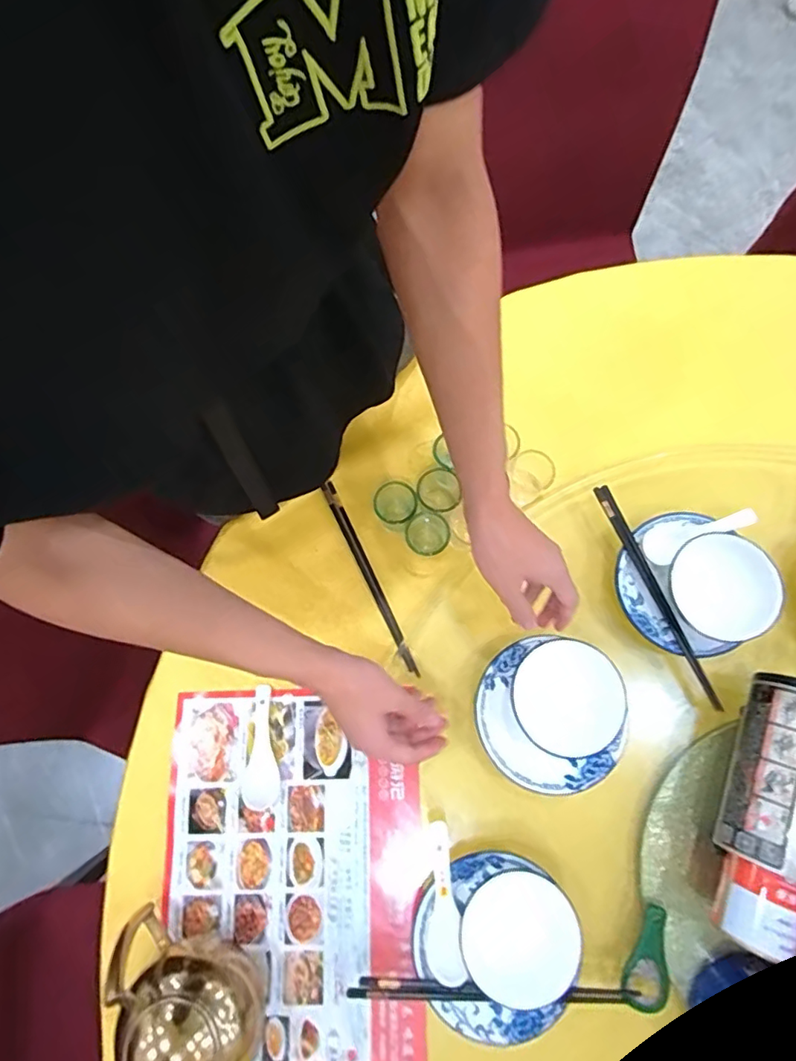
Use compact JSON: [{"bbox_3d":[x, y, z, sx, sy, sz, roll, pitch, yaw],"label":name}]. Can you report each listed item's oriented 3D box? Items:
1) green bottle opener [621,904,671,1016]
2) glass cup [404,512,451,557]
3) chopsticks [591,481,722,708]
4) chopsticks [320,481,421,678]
[{"bbox_3d":[0.255,0.431,0.555,0.043,0.009,0.094,19,76,10],"label":"green bottle opener"},{"bbox_3d":[0.037,0.004,0.665,0.050,0.060,0.047,0,76,2],"label":"glass cup"},{"bbox_3d":[0.290,0.069,0.618,0.014,0.014,0.269,-24,78,-5],"label":"chopsticks"},{"bbox_3d":[-0.035,0.055,0.685,0.016,0.007,0.261,-26,78,-6],"label":"chopsticks"}]

